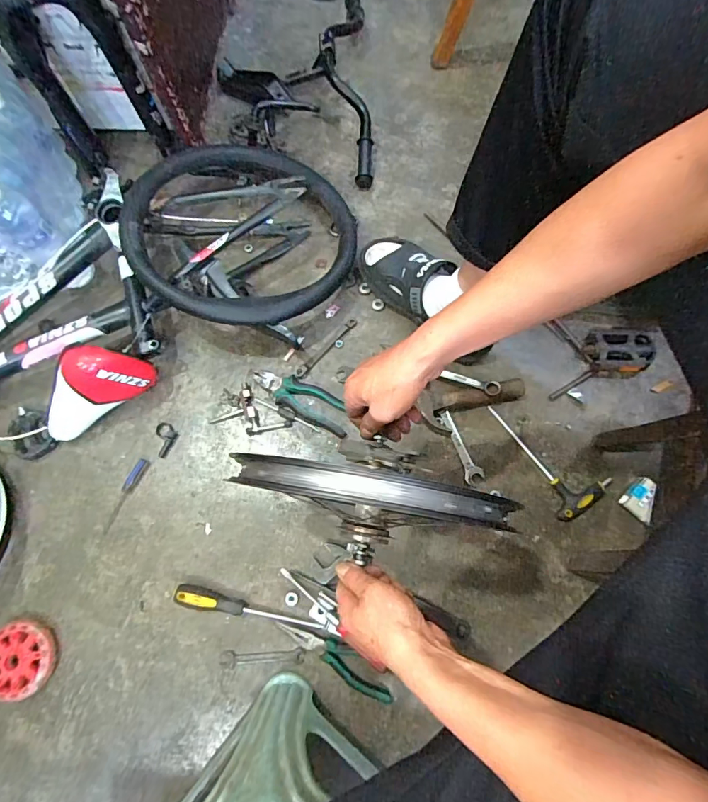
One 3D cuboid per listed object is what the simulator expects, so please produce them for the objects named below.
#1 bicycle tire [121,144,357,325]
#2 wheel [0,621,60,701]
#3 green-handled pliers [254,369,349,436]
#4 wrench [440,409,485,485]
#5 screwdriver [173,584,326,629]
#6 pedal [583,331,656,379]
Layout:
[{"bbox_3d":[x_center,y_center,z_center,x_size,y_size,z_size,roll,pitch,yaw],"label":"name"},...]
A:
[{"bbox_3d":[-0.182,-0.291,0.749,0.388,0.071,0.359,-11,74,-14],"label":"bicycle tire"},{"bbox_3d":[-0.483,0.369,0.633,0.102,0.020,0.097,0,73,1],"label":"wheel"},{"bbox_3d":[-0.086,-0.004,0.737,0.176,0.026,0.057,26,75,8],"label":"green-handled pliers"},{"bbox_3d":[0.169,0.072,0.709,0.027,0.015,0.122,-24,75,-6],"label":"wrench"},{"bbox_3d":[-0.154,0.305,0.641,0.217,0.029,0.027,12,74,4],"label":"screwdriver"},{"bbox_3d":[0.437,-0.080,0.740,0.101,0.040,0.080,7,74,3],"label":"pedal"}]

